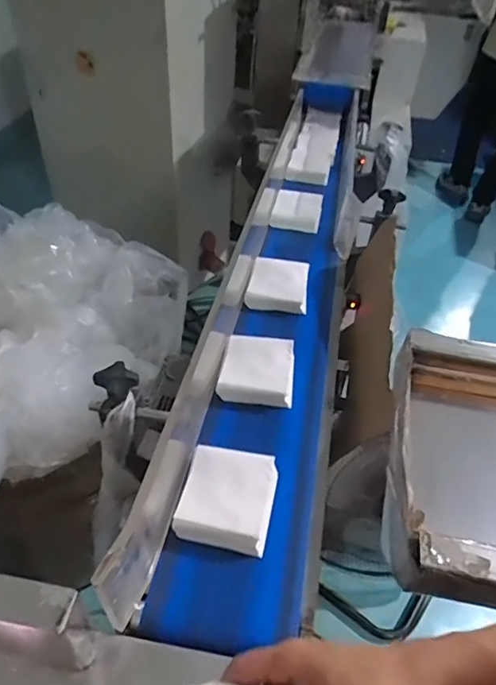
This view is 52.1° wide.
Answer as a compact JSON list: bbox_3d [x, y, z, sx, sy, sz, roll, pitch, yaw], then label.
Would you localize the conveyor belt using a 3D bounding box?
[{"bbox_3d":[0.087,-0.162,0.879,0.189,0.101,1.257,19,45,-3],"label":"conveyor belt"}]

